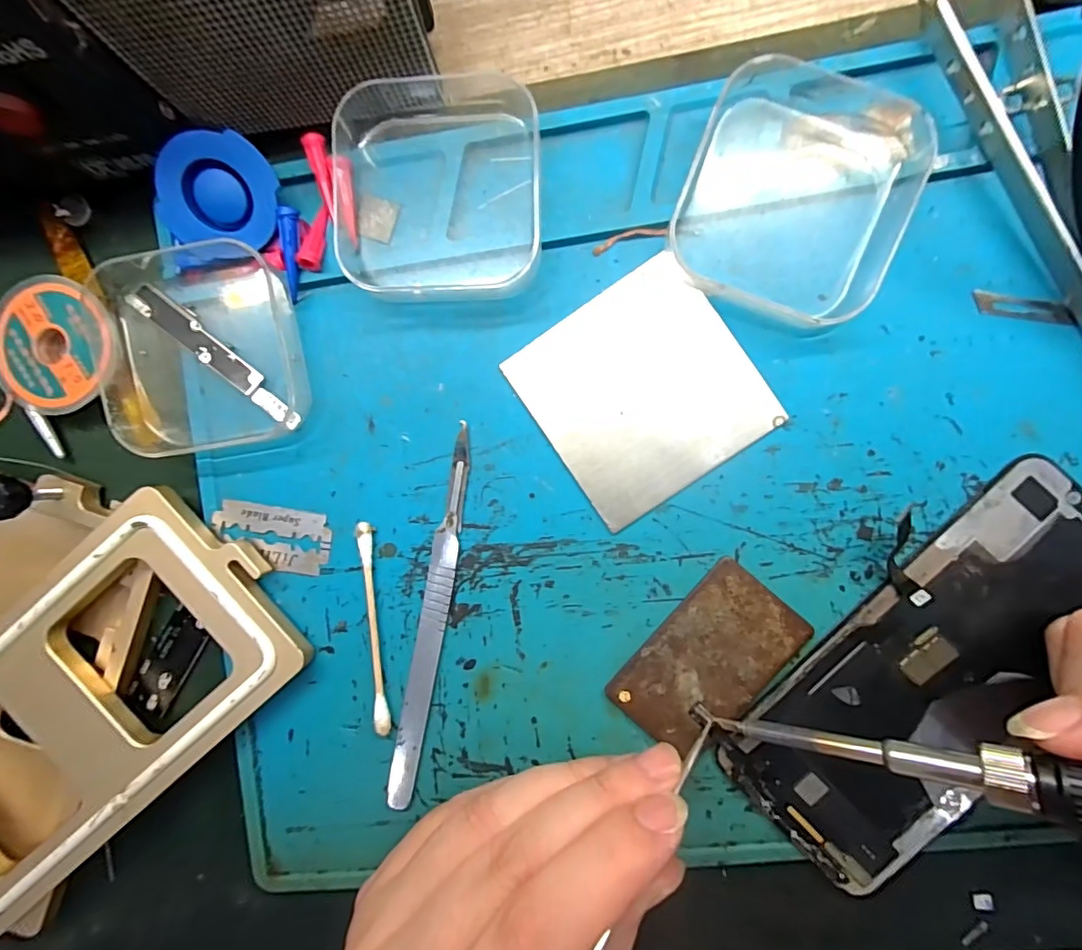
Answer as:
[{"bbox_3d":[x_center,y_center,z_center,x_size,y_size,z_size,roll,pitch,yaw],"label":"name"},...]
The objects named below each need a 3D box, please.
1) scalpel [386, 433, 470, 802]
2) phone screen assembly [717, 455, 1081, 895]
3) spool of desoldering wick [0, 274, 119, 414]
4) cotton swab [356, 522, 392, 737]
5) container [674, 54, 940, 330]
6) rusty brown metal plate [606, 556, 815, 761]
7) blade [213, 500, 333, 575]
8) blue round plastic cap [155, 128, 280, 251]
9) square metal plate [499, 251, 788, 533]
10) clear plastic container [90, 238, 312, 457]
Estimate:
[{"bbox_3d":[-0.037,0.049,0.174,0.009,0.004,0.128,11,93,4],"label":"scalpel"},{"bbox_3d":[0.122,0.060,0.160,0.064,0.005,0.138,38,95,3],"label":"phone screen assembly"},{"bbox_3d":[-0.165,-0.044,0.174,0.045,0.005,0.043,-2,92,5],"label":"spool of desoldering wick"},{"bbox_3d":[-0.056,0.052,0.175,0.004,0.005,0.071,-6,91,6],"label":"cotton swab"},{"bbox_3d":[0.079,-0.085,0.152,0.066,0.023,0.071,27,94,3],"label":"container"},{"bbox_3d":[0.055,0.061,0.166,0.037,0.004,0.060,40,95,4],"label":"rusty brown metal plate"},{"bbox_3d":[-0.093,0.022,0.178,0.040,0.004,0.021,9,93,5],"label":"blade"},{"bbox_3d":[-0.102,-0.088,0.162,0.033,0.006,0.035,11,120,-16],"label":"blue round plastic cap"},{"bbox_3d":[0.033,-0.027,0.166,0.067,0.004,0.066,-34,88,5],"label":"square metal plate"},{"bbox_3d":[-0.113,-0.042,0.172,0.061,0.017,0.066,-10,91,5],"label":"clear plastic container"}]

